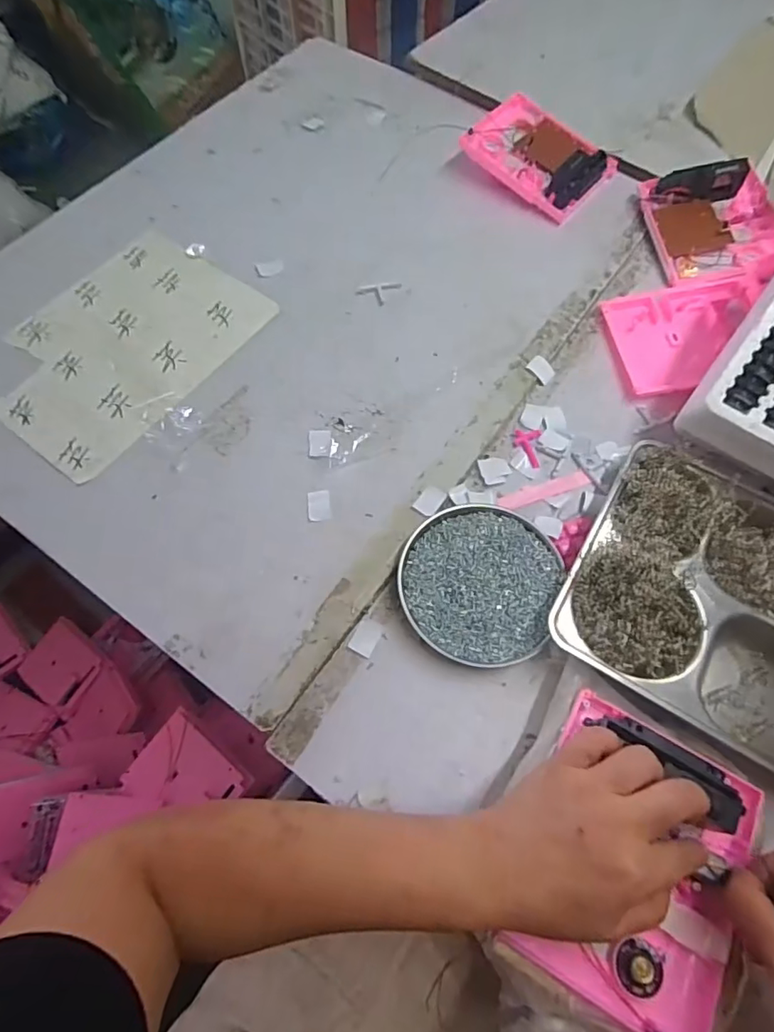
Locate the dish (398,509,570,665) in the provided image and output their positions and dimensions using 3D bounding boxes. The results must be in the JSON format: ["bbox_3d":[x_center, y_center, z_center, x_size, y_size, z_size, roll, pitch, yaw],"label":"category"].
[{"bbox_3d":[0.077,0.054,0.449,0.126,0.020,0.130,0,63,0],"label":"dish"}]

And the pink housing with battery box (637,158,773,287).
[{"bbox_3d":[0.380,-0.341,0.607,0.136,0.047,0.155,-3,63,-1],"label":"pink housing with battery box"}]

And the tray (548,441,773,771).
[{"bbox_3d":[0.293,0.075,0.418,0.277,0.036,0.216,30,67,14],"label":"tray"}]

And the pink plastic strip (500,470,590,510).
[{"bbox_3d":[0.147,-0.024,0.498,0.091,0.005,0.017,-18,65,-9],"label":"pink plastic strip"}]

